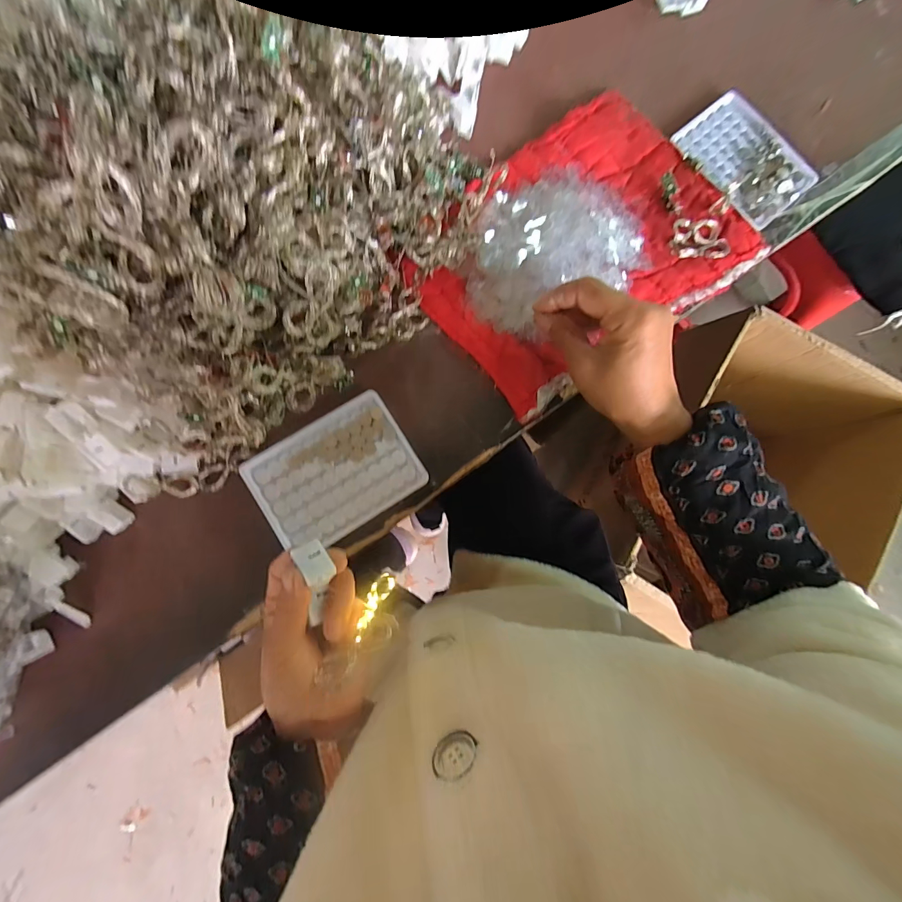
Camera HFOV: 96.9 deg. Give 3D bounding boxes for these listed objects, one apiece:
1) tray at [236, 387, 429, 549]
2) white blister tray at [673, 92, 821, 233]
[{"bbox_3d":[-0.098,0.018,0.340,0.130,0.009,0.096,-32,86,-7],"label":"tray"},{"bbox_3d":[0.303,-0.302,0.409,0.097,0.009,0.132,-40,87,-7],"label":"white blister tray"}]

